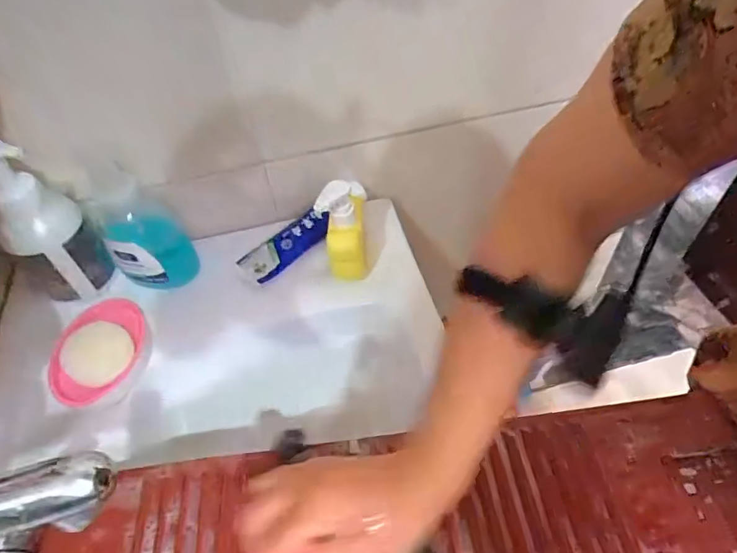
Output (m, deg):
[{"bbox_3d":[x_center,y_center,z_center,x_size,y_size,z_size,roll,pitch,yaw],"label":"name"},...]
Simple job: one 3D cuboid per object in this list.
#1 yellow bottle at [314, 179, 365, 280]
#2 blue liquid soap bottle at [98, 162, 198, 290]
[{"bbox_3d":[-0.024,-0.047,0.521,0.033,0.124,0.050,12,52,14],"label":"yellow bottle"},{"bbox_3d":[-0.253,-0.045,0.543,0.079,0.125,0.073,-37,57,-24],"label":"blue liquid soap bottle"}]

